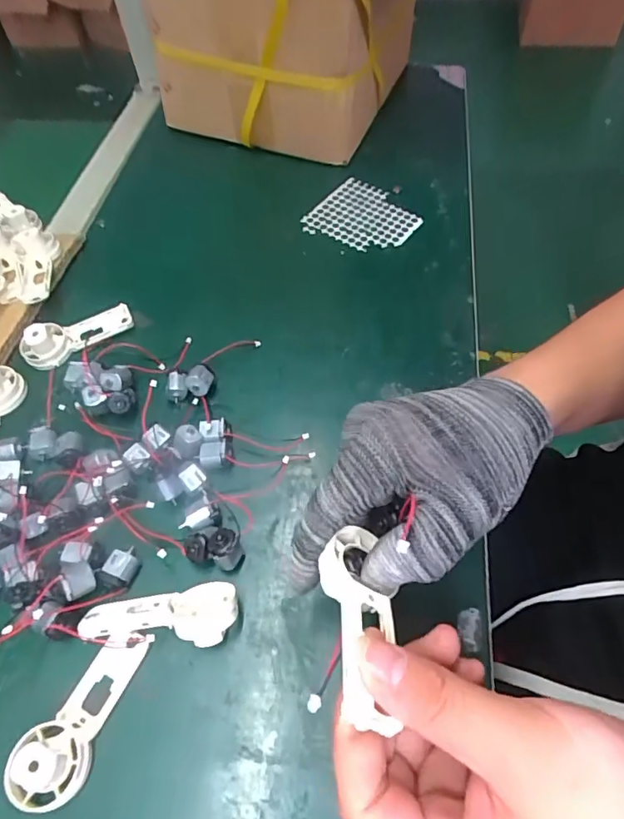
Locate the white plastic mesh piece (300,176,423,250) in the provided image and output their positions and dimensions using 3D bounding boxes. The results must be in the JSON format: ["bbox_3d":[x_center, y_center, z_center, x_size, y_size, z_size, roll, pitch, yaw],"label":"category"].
[{"bbox_3d":[0.054,-0.201,0.525,0.099,0.004,0.093,37,69,17],"label":"white plastic mesh piece"}]

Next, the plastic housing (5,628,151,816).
[{"bbox_3d":[-0.133,0.169,0.279,0.036,0.028,0.089,16,60,9],"label":"plastic housing"}]

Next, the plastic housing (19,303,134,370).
[{"bbox_3d":[-0.205,-0.068,0.432,0.094,0.024,0.035,-29,63,-16],"label":"plastic housing"}]

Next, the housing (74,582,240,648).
[{"bbox_3d":[-0.092,0.126,0.306,0.092,0.026,0.036,-1,58,0],"label":"housing"}]

